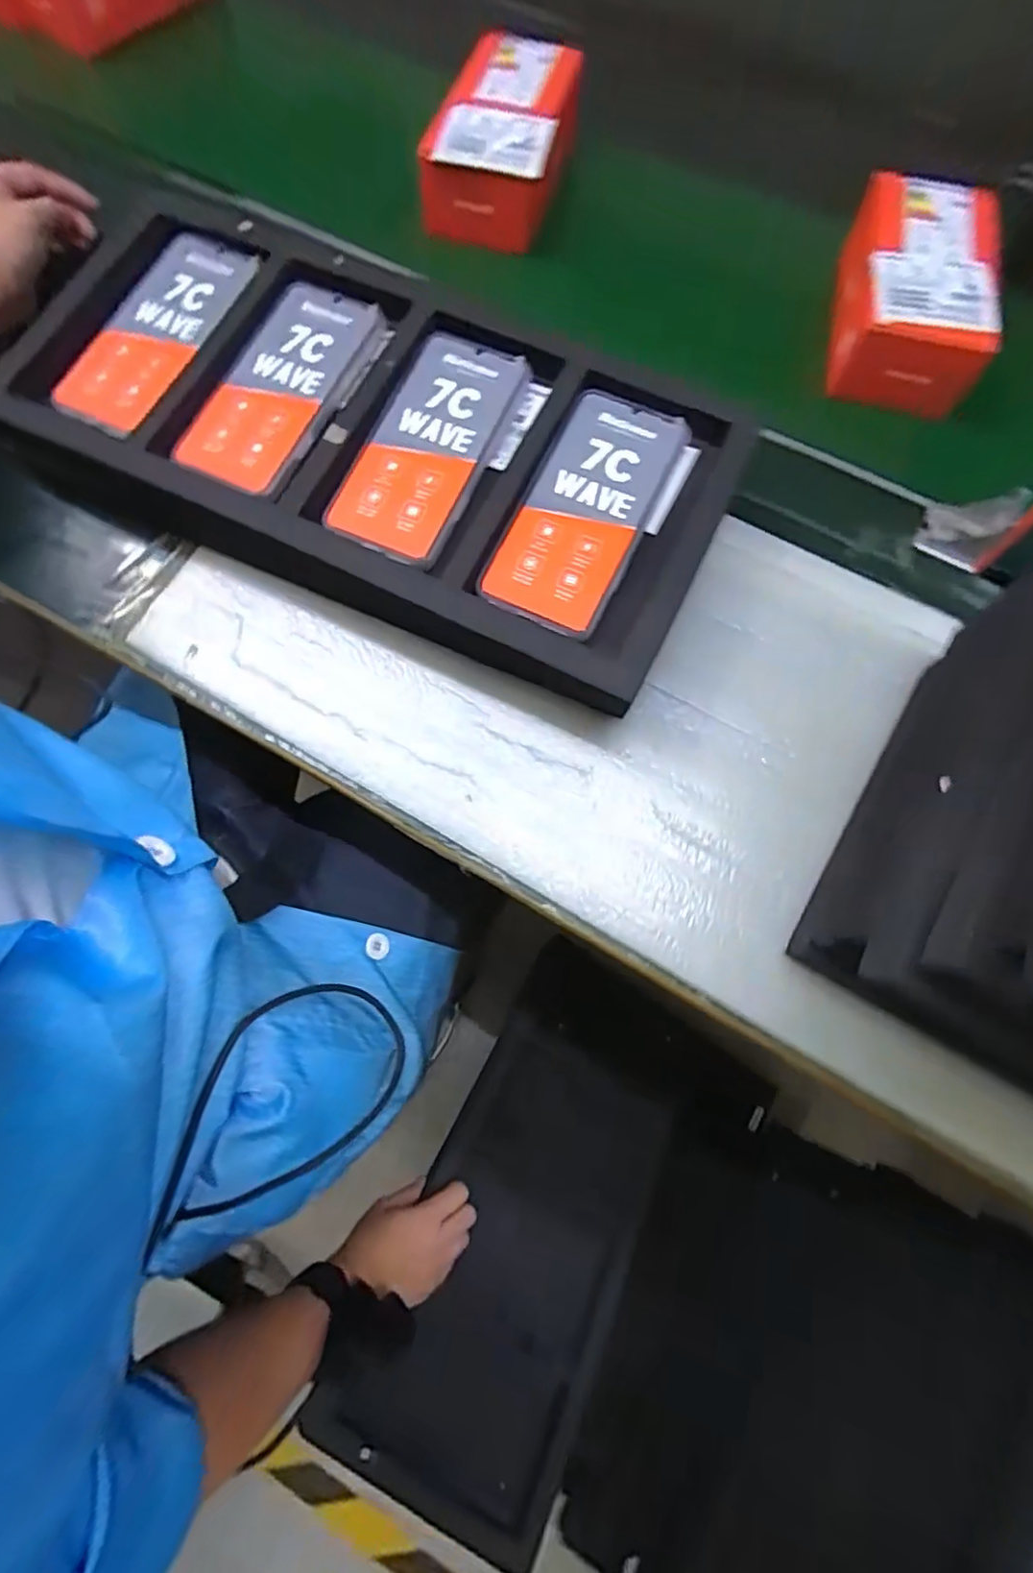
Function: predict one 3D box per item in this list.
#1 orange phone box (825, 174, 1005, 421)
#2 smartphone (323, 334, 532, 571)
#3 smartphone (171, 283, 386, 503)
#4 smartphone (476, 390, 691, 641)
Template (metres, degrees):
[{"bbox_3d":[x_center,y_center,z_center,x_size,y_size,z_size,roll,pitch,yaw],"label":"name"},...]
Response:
[{"bbox_3d":[0.303,-0.384,0.475,0.101,0.066,0.171,12,71,3],"label":"orange phone box"},{"bbox_3d":[-0.056,-0.223,0.400,0.077,0.006,0.167,22,72,6],"label":"smartphone"},{"bbox_3d":[-0.159,-0.273,0.421,0.084,0.011,0.164,22,72,6],"label":"smartphone"},{"bbox_3d":[0.042,-0.174,0.387,0.075,0.011,0.163,25,72,7],"label":"smartphone"}]

